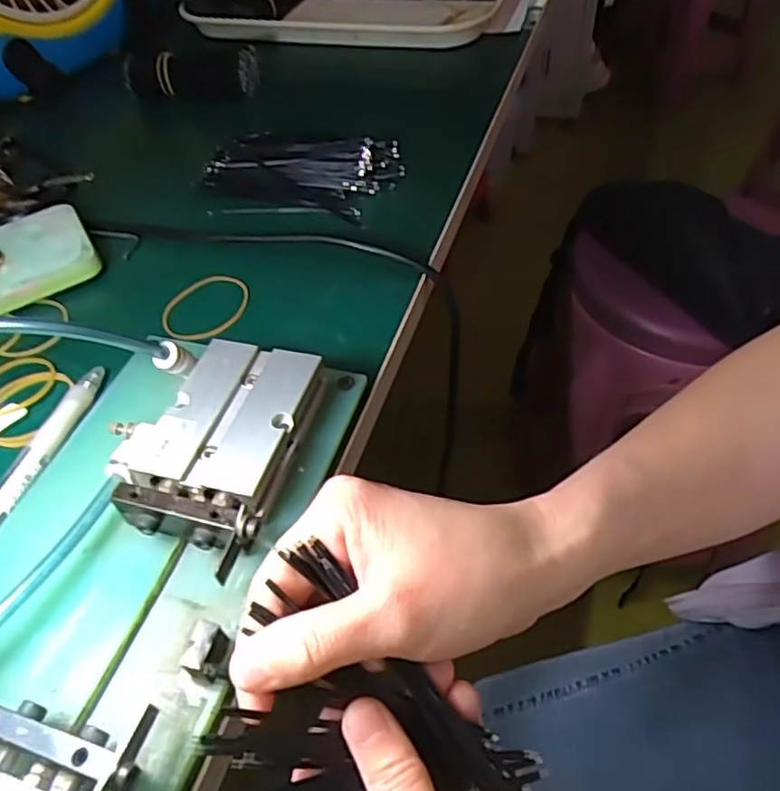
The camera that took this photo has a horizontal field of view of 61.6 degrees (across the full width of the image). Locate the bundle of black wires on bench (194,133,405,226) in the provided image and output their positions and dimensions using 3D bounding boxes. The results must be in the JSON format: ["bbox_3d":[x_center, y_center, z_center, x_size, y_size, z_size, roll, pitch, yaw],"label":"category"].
[{"bbox_3d":[-0.060,-0.150,0.430,0.127,0.013,0.081,8,51,11],"label":"bundle of black wires on bench"}]

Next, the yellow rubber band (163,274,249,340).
[{"bbox_3d":[-0.101,-0.050,0.359,0.041,0.004,0.053,27,57,24],"label":"yellow rubber band"}]

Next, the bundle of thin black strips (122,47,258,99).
[{"bbox_3d":[-0.163,-0.268,0.535,0.113,0.030,0.044,8,51,11],"label":"bundle of thin black strips"}]

